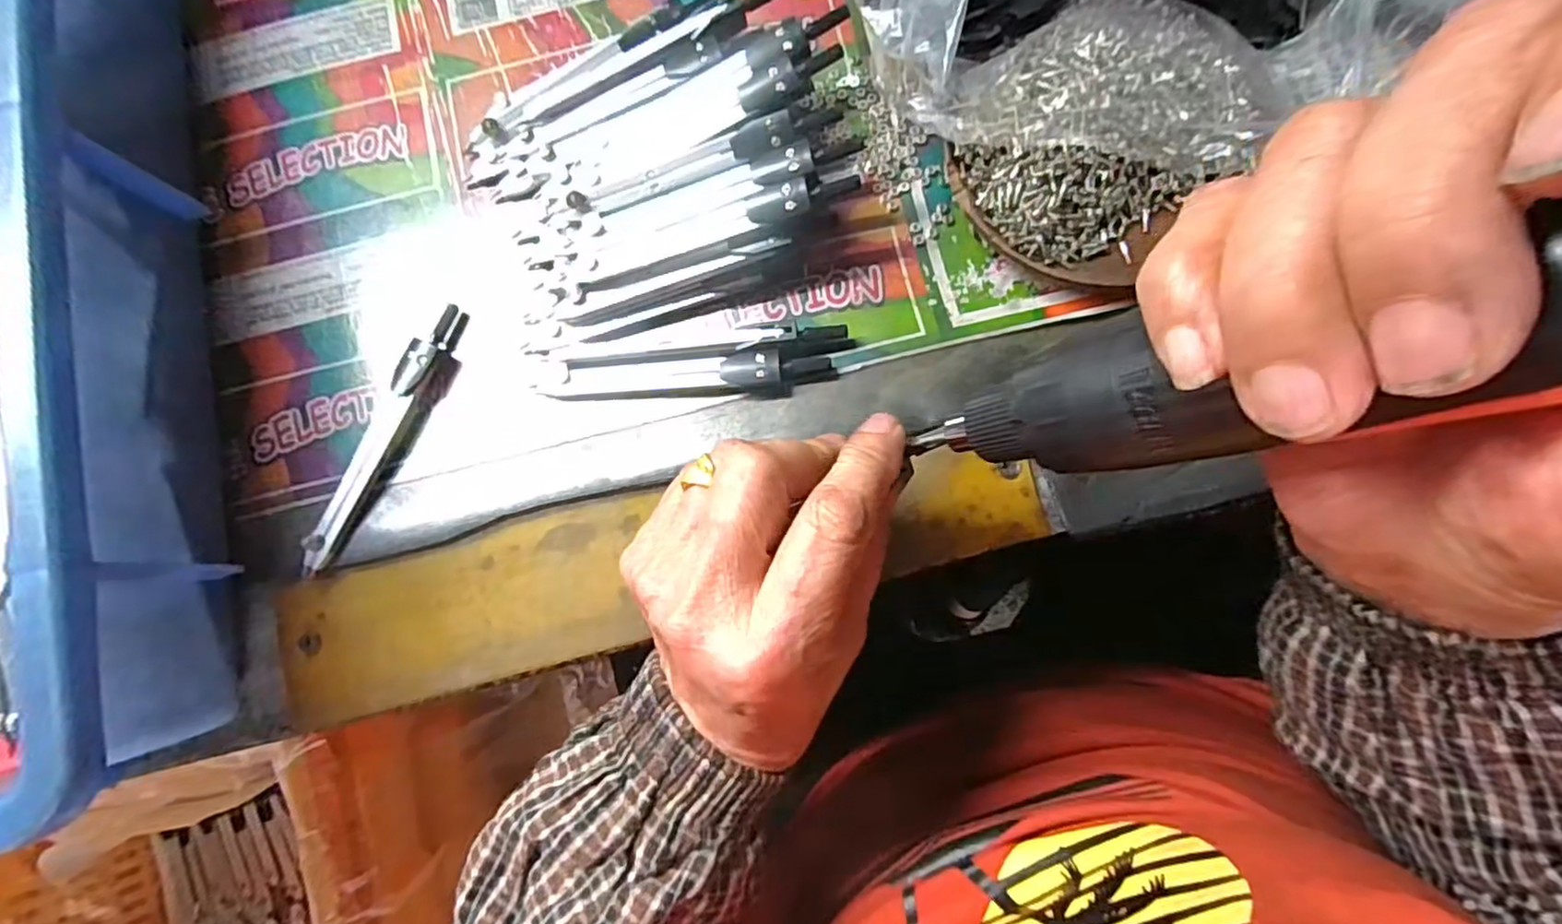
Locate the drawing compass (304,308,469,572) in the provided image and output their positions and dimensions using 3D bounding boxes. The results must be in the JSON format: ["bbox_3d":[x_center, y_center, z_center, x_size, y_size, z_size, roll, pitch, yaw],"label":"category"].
[{"bbox_3d":[-0.154,-0.010,0.265,0.015,0.010,0.112,24,85,8],"label":"drawing compass"}]

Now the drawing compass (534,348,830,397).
[{"bbox_3d":[-0.036,-0.031,0.257,0.109,0.008,0.015,-4,82,4],"label":"drawing compass"}]

